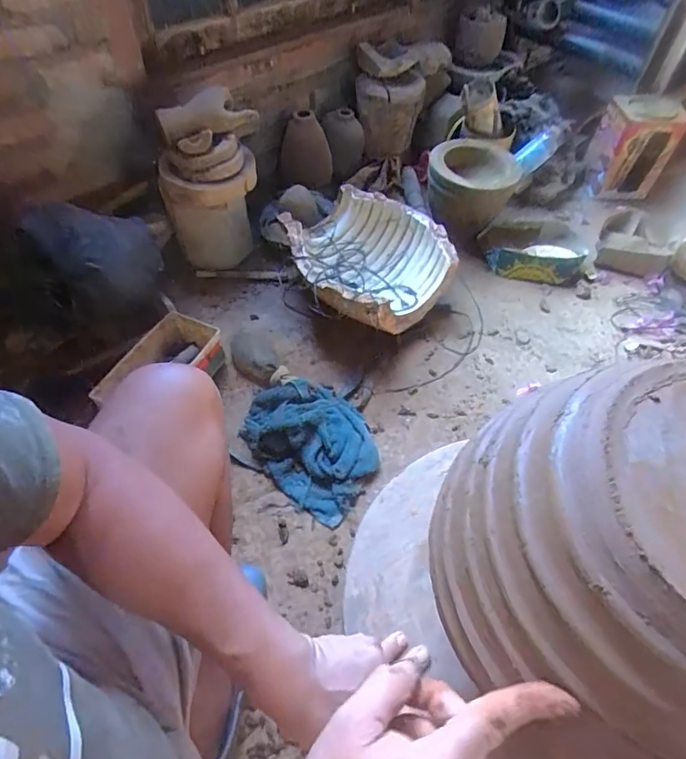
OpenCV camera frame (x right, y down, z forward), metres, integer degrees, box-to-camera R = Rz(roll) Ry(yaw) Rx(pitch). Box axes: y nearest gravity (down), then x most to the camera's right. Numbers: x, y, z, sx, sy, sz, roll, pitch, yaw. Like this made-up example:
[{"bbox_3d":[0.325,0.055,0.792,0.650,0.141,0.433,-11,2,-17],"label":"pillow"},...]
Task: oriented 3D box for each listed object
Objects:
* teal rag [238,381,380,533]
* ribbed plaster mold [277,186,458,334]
[{"bbox_3d":[-0.063,0.110,0.899,0.253,0.068,0.206,30,60,18],"label":"teal rag"},{"bbox_3d":[0.045,-0.258,1.100,0.323,0.149,0.331,-33,62,-22],"label":"ribbed plaster mold"}]

